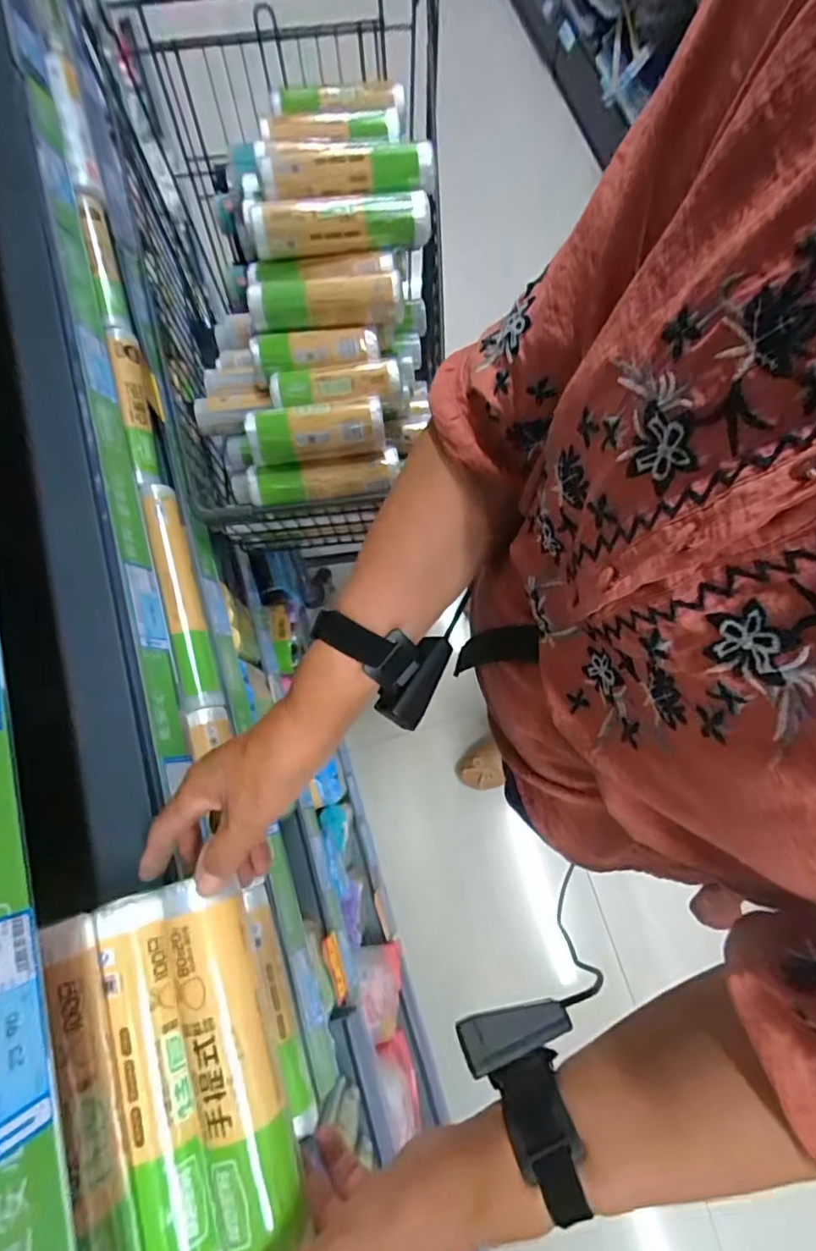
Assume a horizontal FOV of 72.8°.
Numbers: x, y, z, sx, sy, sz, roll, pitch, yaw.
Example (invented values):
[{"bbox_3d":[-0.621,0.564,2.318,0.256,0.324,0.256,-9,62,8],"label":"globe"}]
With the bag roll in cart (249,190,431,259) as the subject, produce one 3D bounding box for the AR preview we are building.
[{"bbox_3d":[-0.088,-0.523,0.719,0.232,0.043,0.056,-6,75,-1],"label":"bag roll in cart"}]

